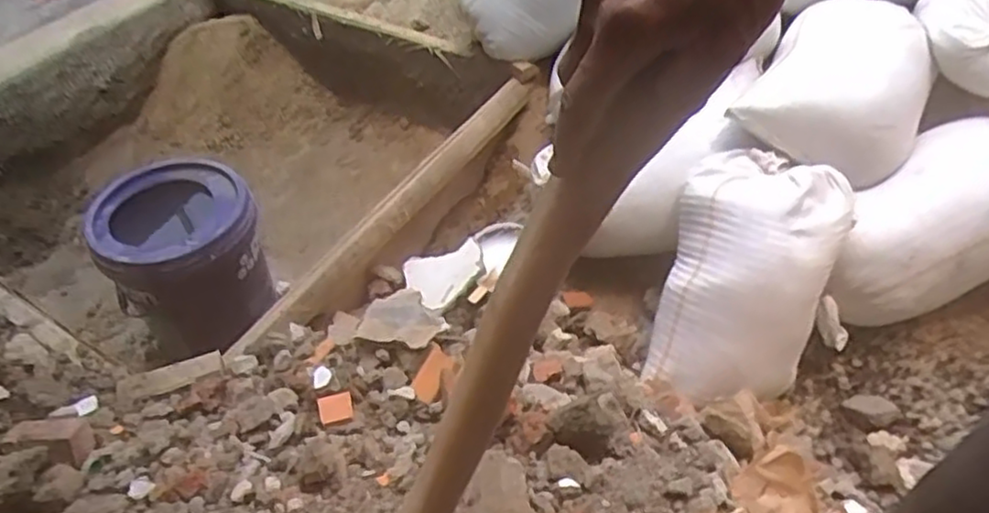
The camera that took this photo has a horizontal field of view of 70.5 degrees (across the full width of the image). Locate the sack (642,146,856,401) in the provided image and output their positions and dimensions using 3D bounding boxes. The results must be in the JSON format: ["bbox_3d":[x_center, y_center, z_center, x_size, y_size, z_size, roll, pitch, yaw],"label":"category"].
[{"bbox_3d":[0.463,0.043,1.331,0.191,0.497,0.276,8,10,-46],"label":"sack"}]

